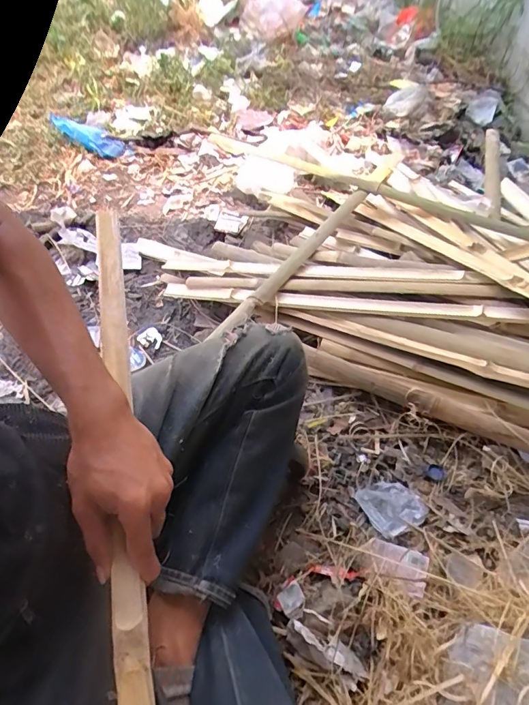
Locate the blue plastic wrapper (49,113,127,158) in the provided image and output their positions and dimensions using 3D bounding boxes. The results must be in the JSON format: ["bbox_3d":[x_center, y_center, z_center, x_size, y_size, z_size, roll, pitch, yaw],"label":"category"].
[{"bbox_3d":[-0.557,-0.666,1.357,0.277,0.046,0.095,28,46,2],"label":"blue plastic wrapper"}]

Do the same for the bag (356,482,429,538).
[{"bbox_3d":[0.206,0.246,0.722,0.083,0.029,0.087,-15,48,-20],"label":"bag"}]

